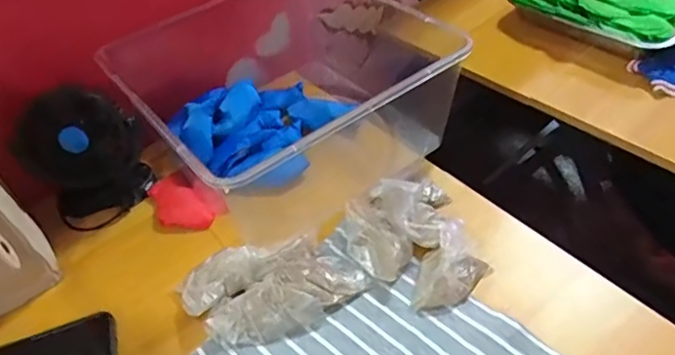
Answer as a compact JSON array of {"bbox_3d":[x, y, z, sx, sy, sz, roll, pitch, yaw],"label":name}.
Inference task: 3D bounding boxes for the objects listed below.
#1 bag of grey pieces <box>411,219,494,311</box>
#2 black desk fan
[{"bbox_3d":[0.099,0.080,0.491,0.085,0.039,0.056,-33,50,-24],"label":"bag of grey pieces"},{"bbox_3d":[-0.272,-0.026,0.583,0.114,0.137,0.068,-29,49,-21],"label":"black desk fan"}]

